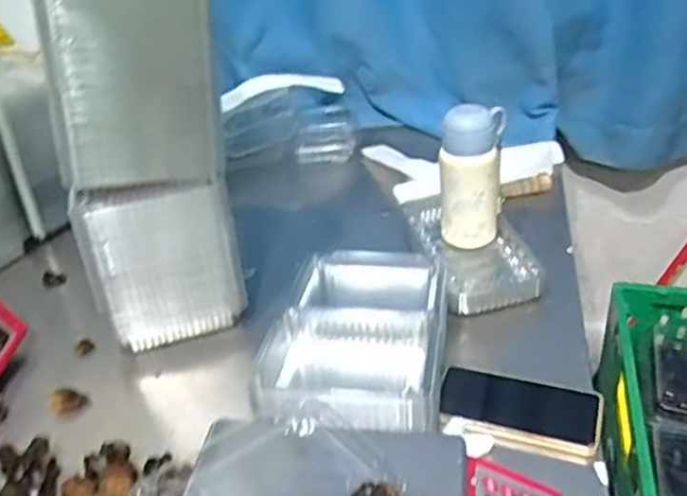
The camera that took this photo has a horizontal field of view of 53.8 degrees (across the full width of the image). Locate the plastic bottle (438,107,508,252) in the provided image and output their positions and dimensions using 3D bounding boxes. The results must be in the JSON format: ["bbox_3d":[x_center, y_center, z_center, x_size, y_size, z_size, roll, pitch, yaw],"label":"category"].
[{"bbox_3d":[0.173,-0.088,0.903,0.086,0.201,0.068,-2,33,5],"label":"plastic bottle"}]

